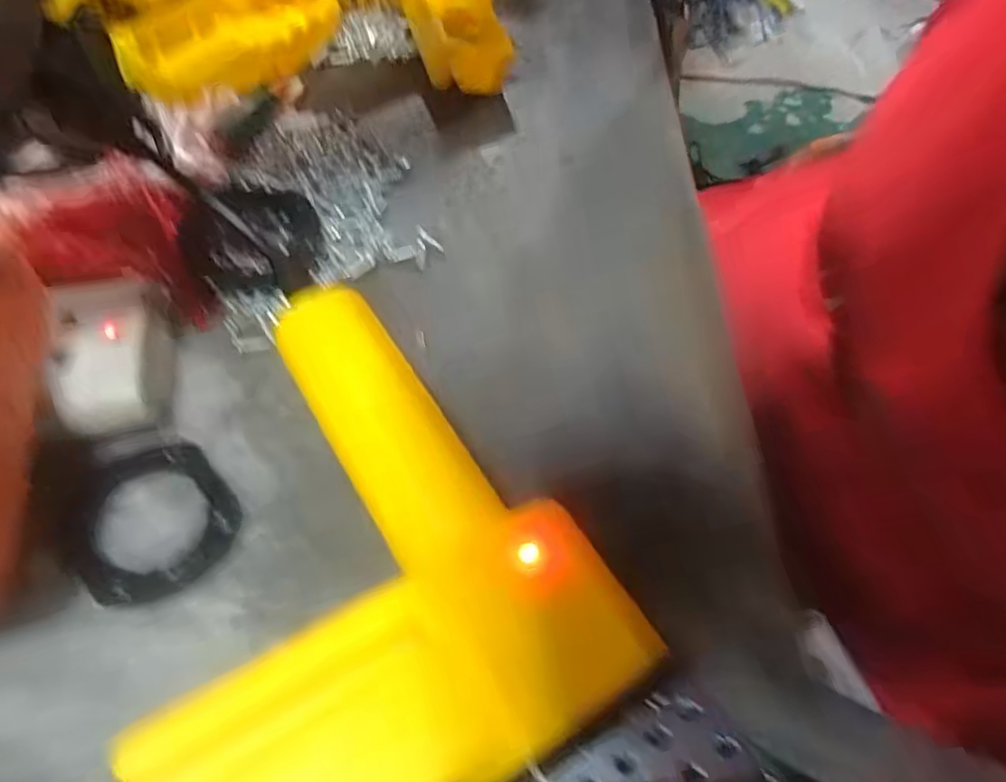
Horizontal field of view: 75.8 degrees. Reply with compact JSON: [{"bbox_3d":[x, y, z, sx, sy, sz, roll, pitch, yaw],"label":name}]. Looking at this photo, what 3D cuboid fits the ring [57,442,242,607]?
[{"bbox_3d":[-0.121,0.042,0.220,0.051,0.004,0.058,-36,67,-24],"label":"ring"}]

